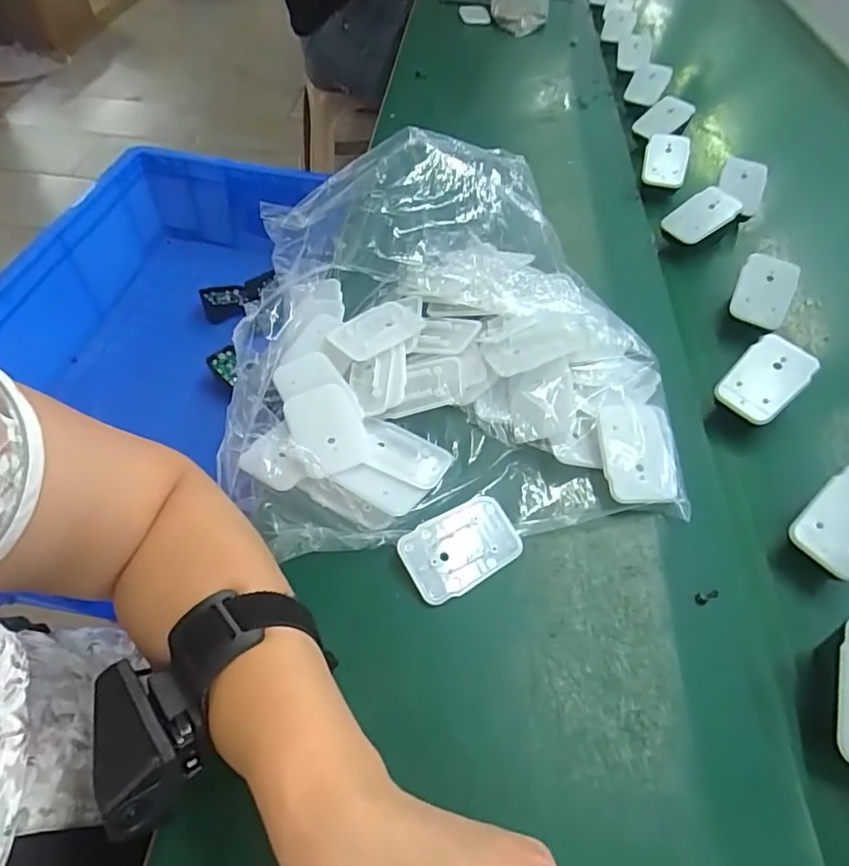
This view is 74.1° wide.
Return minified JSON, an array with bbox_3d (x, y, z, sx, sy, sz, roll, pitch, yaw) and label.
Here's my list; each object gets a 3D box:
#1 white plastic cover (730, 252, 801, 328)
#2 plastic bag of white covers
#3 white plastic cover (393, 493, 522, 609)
[{"bbox_3d":[0.278,-0.116,0.460,0.044,0.008,0.059,25,83,8],"label":"white plastic cover"},{"bbox_3d":[0.011,-0.079,0.393,0.284,0.088,0.293,-4,54,-7],"label":"plastic bag of white covers"},{"bbox_3d":[0.022,0.068,0.335,0.070,0.009,0.045,-27,60,-21],"label":"white plastic cover"}]

